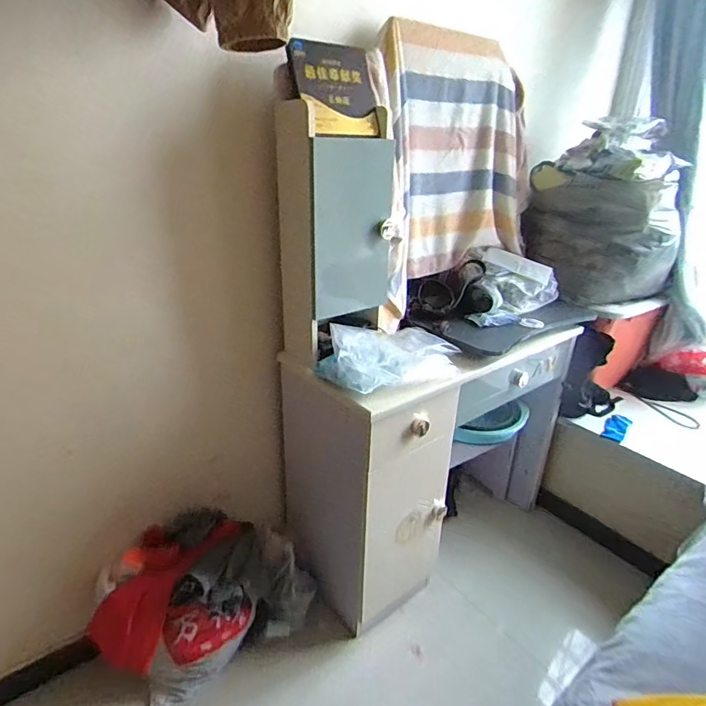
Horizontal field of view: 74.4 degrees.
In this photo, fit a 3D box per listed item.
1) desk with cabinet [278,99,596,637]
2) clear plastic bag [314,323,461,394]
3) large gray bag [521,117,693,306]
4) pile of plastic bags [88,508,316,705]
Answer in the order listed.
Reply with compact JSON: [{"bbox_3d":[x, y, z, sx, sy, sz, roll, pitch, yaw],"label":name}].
[{"bbox_3d":[0.273,0.055,1.397,0.931,1.219,0.421,-14,28,-30],"label":"desk with cabinet"},{"bbox_3d":[0.090,0.000,1.173,0.343,0.079,0.234,-11,27,-25],"label":"clear plastic bag"},{"bbox_3d":[0.851,-0.479,1.613,0.441,0.540,0.348,2,24,2],"label":"large gray bag"},{"bbox_3d":[-0.393,0.645,1.267,0.534,0.323,0.271,-14,28,-31],"label":"pile of plastic bags"}]

